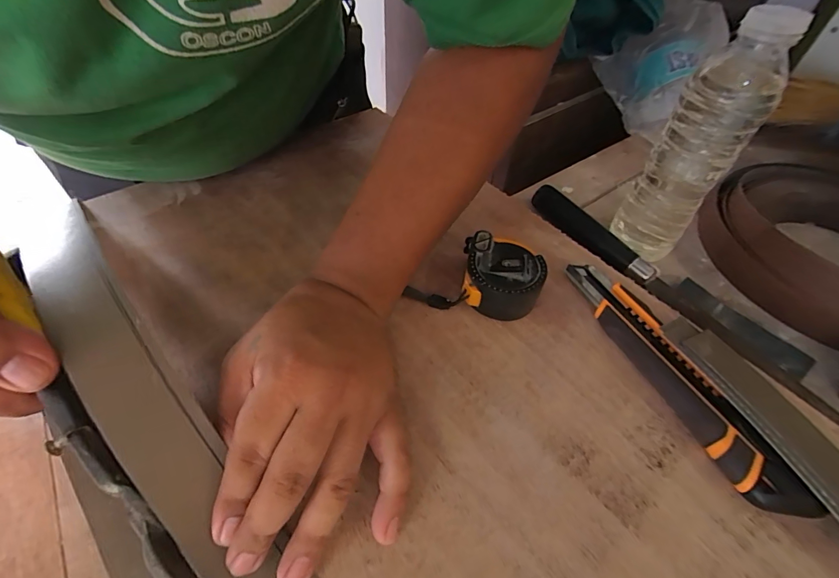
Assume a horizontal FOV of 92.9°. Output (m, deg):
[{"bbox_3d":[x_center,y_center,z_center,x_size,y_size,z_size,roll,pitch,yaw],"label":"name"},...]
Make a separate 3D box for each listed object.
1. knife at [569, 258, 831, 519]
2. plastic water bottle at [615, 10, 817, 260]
[{"bbox_3d":[0.163,0.051,0.265,0.031,0.021,0.188,-13,52,-13],"label":"knife"},{"bbox_3d":[0.198,-0.098,0.292,0.053,0.165,0.048,31,56,21],"label":"plastic water bottle"}]

